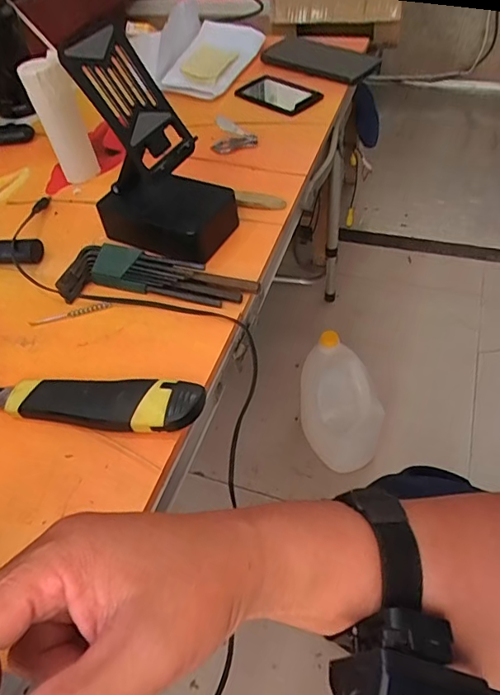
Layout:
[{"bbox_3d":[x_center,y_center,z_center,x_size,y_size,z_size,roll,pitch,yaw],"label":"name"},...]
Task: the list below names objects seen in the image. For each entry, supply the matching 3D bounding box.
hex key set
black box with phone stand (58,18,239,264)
[{"bbox_3d":[-0.084,-0.059,0.437,0.178,0.026,0.051,8,51,13],"label":"hex key set"},{"bbox_3d":[-0.081,-0.169,0.433,0.112,0.175,0.082,23,56,23],"label":"black box with phone stand"}]

